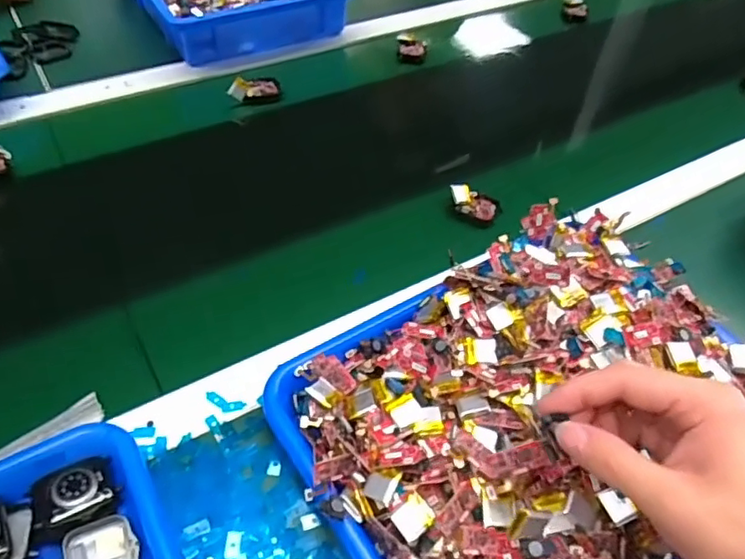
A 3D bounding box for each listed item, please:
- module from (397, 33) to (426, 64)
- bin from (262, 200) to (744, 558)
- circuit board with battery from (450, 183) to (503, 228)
[{"bbox_3d":[0.051,-0.310,0.765,0.036,0.017,0.055,1,50,-4],"label":"module"},{"bbox_3d":[0.126,0.082,0.387,0.336,0.088,0.263,-28,57,-25],"label":"bin"},{"bbox_3d":[0.101,-0.076,0.568,0.051,0.020,0.033,26,53,17],"label":"circuit board with battery"}]

